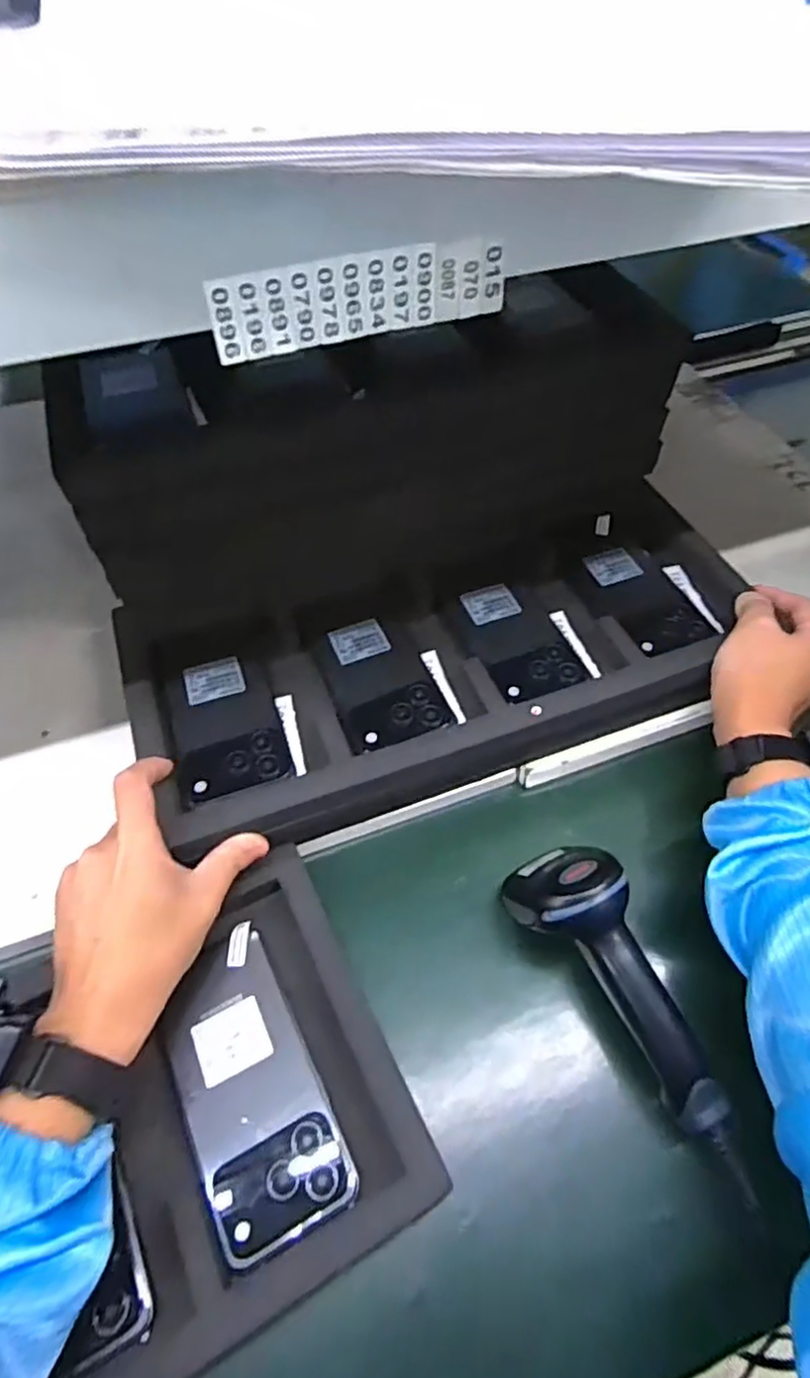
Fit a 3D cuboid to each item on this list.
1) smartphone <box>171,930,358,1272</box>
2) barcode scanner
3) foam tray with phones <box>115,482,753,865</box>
[{"bbox_3d":[-0.092,0.227,0.388,0.073,0.012,0.159,-23,56,-15],"label":"smartphone"},{"bbox_3d":[0.125,0.186,0.405,0.062,0.076,0.181,-16,55,-11],"label":"barcode scanner"},{"bbox_3d":[0.042,-0.020,0.525,0.477,0.062,0.203,-18,55,-14],"label":"foam tray with phones"}]

